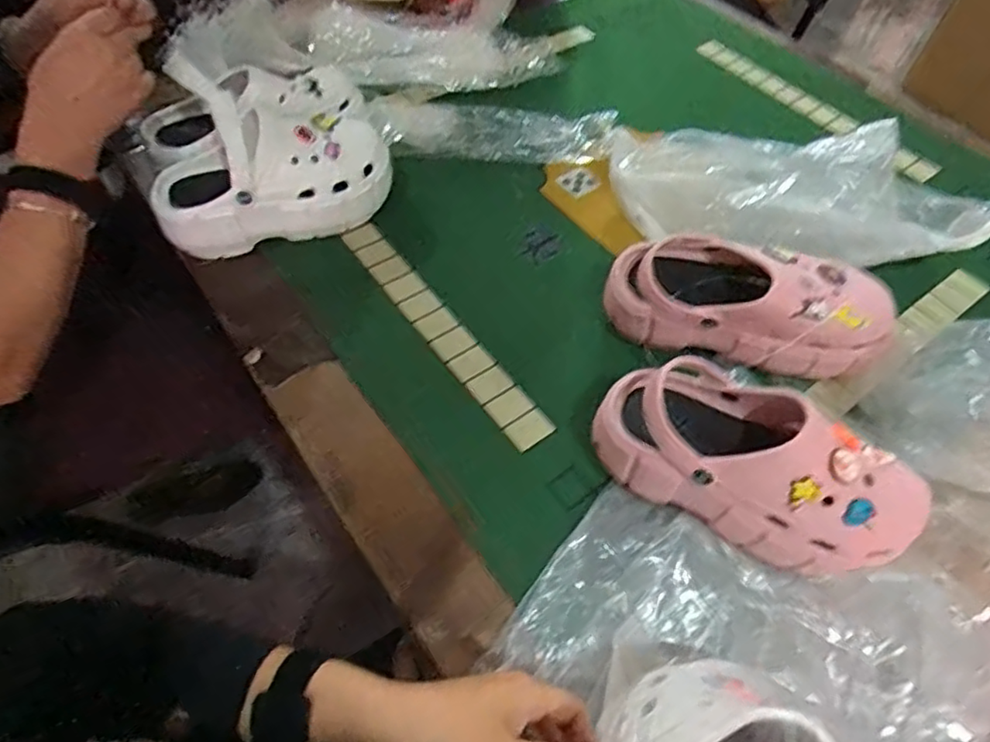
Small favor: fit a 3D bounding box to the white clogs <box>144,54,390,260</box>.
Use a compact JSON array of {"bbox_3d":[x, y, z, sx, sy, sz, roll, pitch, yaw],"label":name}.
[{"bbox_3d":[-0.254,-0.248,0.694,0.238,0.128,0.194,-16,59,-14],"label":"white clogs"}]

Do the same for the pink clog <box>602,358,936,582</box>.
[{"bbox_3d":[0.208,0.076,0.496,0.253,0.107,0.102,26,59,12],"label":"pink clog"}]

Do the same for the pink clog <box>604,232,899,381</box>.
[{"bbox_3d":[0.238,-0.065,0.590,0.255,0.089,0.093,11,57,3],"label":"pink clog"}]

